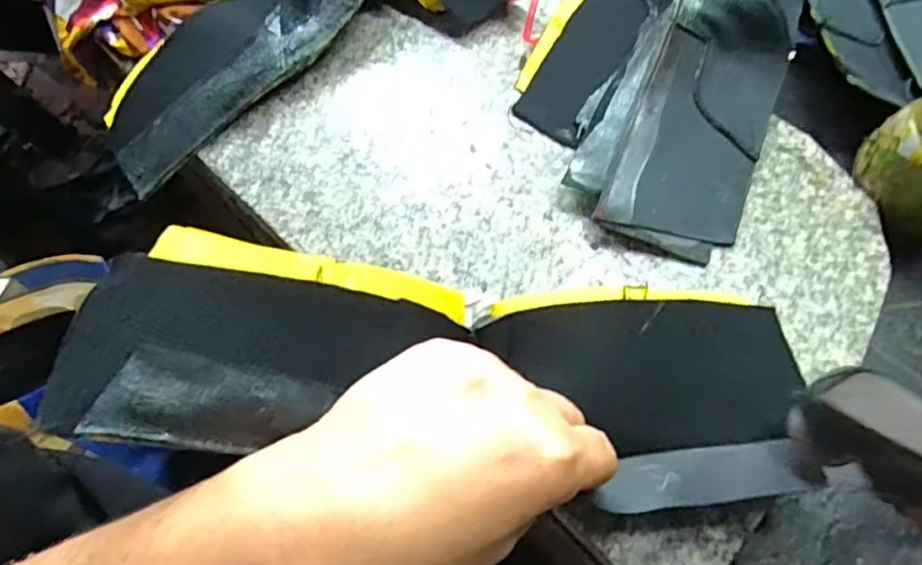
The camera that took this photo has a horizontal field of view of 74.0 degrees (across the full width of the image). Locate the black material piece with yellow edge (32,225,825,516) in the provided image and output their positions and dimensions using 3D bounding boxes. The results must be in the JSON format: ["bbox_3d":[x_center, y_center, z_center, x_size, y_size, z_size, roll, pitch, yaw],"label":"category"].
[{"bbox_3d":[0.013,0.037,0.258,0.302,0.042,0.098,10,62,-19],"label":"black material piece with yellow edge"}]

